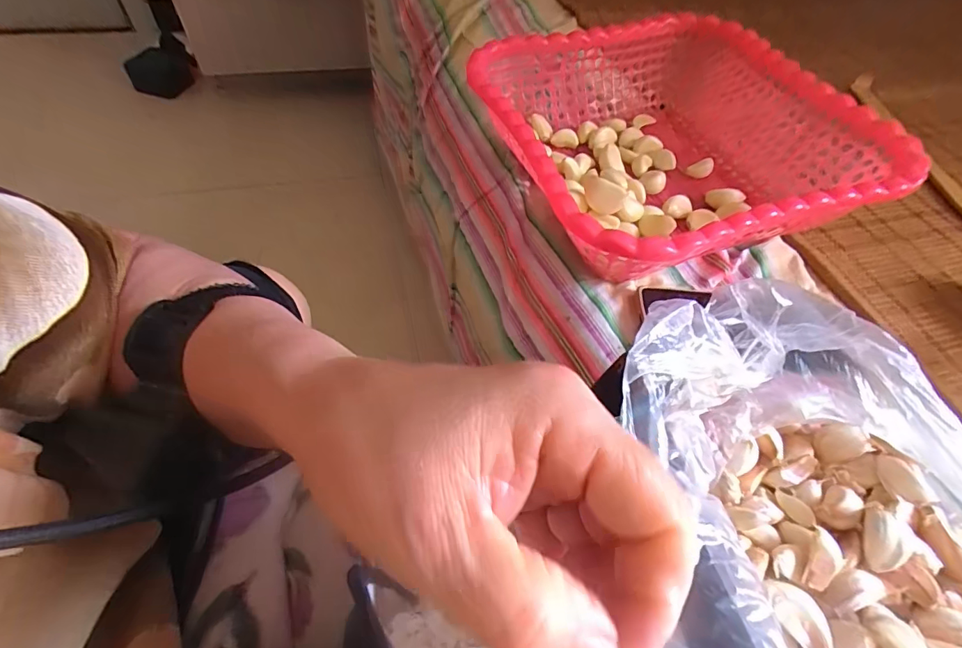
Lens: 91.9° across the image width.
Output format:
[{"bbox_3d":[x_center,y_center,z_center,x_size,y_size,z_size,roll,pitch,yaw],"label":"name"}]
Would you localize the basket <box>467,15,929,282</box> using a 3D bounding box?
[{"bbox_3d":[0.165,-0.163,0.430,0.292,0.109,0.282,-14,57,-15],"label":"basket"}]

